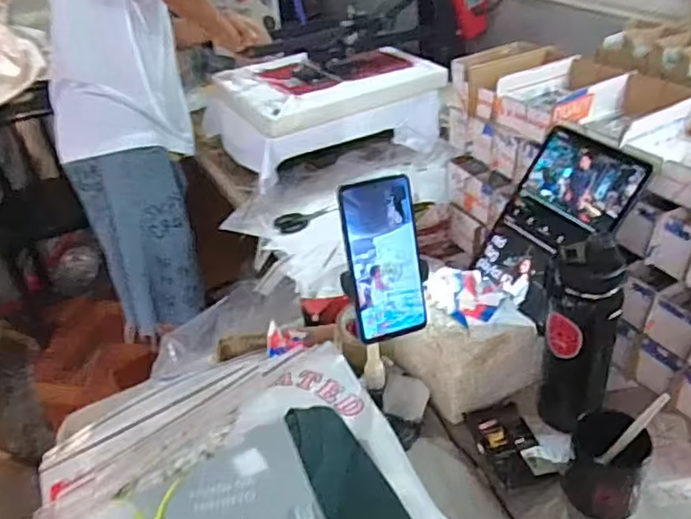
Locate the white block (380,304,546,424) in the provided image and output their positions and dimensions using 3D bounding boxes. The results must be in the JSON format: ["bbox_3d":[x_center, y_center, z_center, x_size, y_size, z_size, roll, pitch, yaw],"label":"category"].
[{"bbox_3d":[0.158,0.120,0.847,0.147,0.104,0.148,-20,38,-19],"label":"white block"}]

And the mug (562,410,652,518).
[{"bbox_3d":[0.286,0.229,0.688,0.079,0.093,0.076,15,40,26],"label":"mug"}]

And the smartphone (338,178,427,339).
[{"bbox_3d":[0.039,0.002,0.630,0.075,0.164,0.006,-13,15,-16],"label":"smartphone"}]

